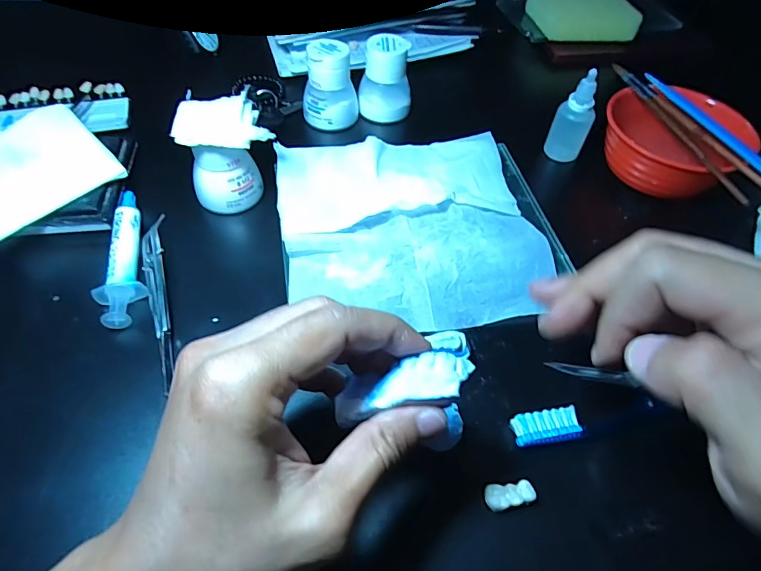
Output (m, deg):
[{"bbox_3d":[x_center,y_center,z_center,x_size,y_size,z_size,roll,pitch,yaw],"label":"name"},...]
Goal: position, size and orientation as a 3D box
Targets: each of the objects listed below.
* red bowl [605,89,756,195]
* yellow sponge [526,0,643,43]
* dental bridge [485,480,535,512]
[{"bbox_3d":[0.231,-0.118,0.372,0.085,0.043,0.106,-31,62,-23],"label":"red bowl"},{"bbox_3d":[0.229,-0.306,0.517,0.111,0.028,0.075,3,54,-1],"label":"yellow sponge"},{"bbox_3d":[0.066,0.108,0.236,0.024,0.007,0.012,-7,55,-9],"label":"dental bridge"}]

